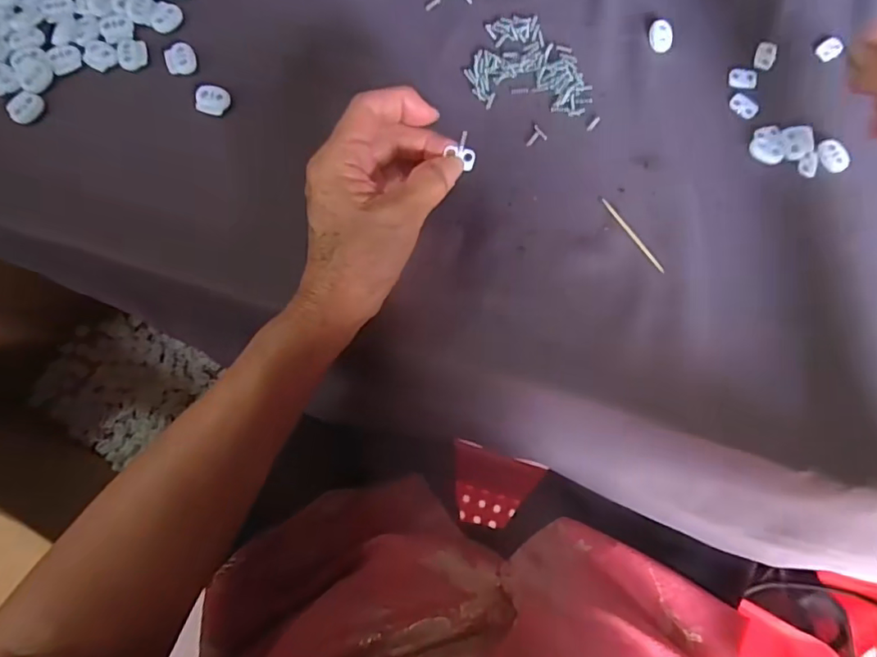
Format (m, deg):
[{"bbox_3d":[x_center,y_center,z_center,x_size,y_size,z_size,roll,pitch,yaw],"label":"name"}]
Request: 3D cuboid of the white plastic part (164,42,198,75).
[{"bbox_3d":[-0.176,-0.185,0.362,0.020,0.004,0.022,-19,79,-6],"label":"white plastic part"}]

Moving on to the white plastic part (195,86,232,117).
[{"bbox_3d":[-0.151,-0.153,0.355,0.020,0.006,0.022,4,78,-1],"label":"white plastic part"}]

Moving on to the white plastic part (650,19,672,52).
[{"bbox_3d":[0.159,-0.208,0.376,0.015,0.005,0.023,0,78,-2],"label":"white plastic part"}]

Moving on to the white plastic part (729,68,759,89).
[{"bbox_3d":[0.215,-0.176,0.371,0.020,0.004,0.016,5,78,-1],"label":"white plastic part"}]

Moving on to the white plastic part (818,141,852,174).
[{"bbox_3d":[0.266,-0.116,0.356,0.017,0.004,0.023,-34,81,-8],"label":"white plastic part"}]

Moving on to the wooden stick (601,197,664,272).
[{"bbox_3d":[0.126,-0.061,0.343,0.004,0.004,0.061,-34,81,-8],"label":"wooden stick"}]

